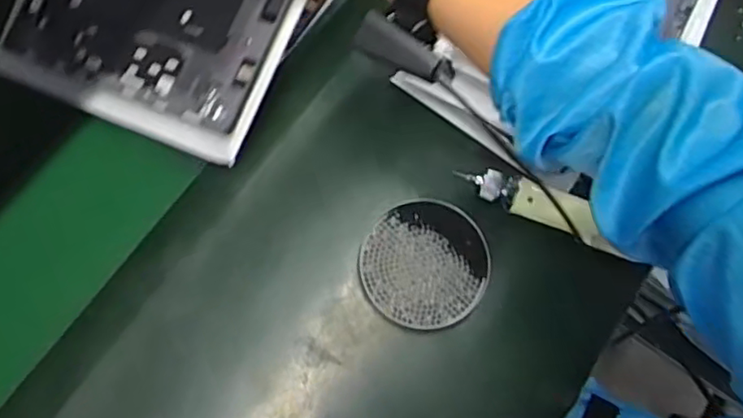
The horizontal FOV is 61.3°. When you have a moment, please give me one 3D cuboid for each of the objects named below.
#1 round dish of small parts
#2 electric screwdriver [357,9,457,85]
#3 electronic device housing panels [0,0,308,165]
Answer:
[{"bbox_3d":[0.048,0.048,0.565,0.111,0.020,0.110,0,70,-1],"label":"round dish of small parts"},{"bbox_3d":[0.025,-0.119,0.473,0.076,0.025,0.020,29,73,9],"label":"electric screwdriver"},{"bbox_3d":[-0.200,-0.173,0.562,0.272,0.010,0.195,22,86,15],"label":"electronic device housing panels"}]

